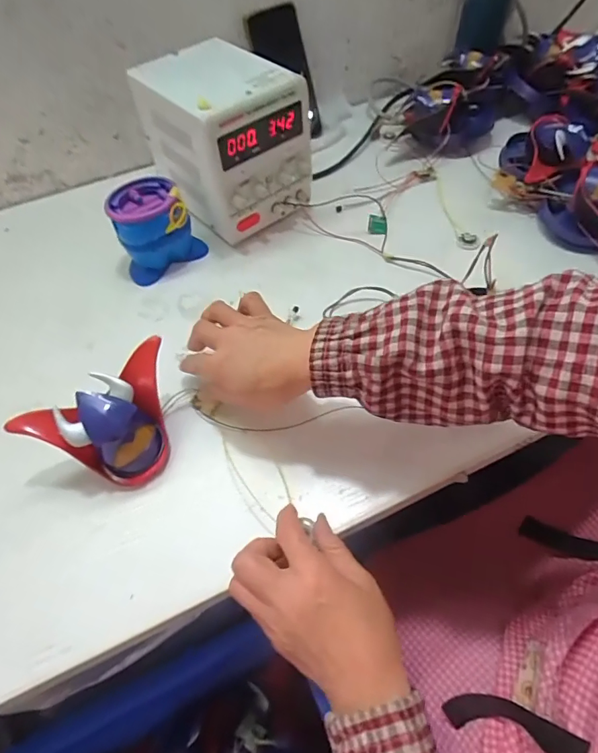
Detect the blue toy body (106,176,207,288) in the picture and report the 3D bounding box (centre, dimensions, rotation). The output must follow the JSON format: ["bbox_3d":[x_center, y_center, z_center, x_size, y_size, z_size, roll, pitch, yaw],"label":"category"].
[{"bbox_3d":[-0.168,-0.171,0.538,0.091,0.081,0.069,-34,60,-19],"label":"blue toy body"}]

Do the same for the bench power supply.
[{"bbox_3d":[-0.086,-0.276,0.557,0.179,0.160,0.125,39,65,25],"label":"bench power supply"}]

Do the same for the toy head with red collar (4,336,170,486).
[{"bbox_3d":[-0.151,0.042,0.392,0.122,0.070,0.078,-35,61,-19],"label":"toy head with red collar"}]

